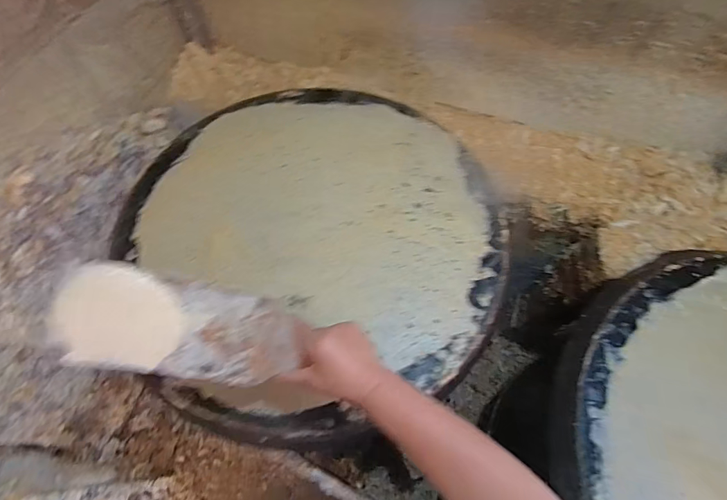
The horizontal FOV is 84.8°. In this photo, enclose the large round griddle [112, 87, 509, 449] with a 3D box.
[{"bbox_3d":[-0.081,-0.048,0.656,0.562,0.024,0.618,-28,66,-13],"label":"large round griddle"}]

